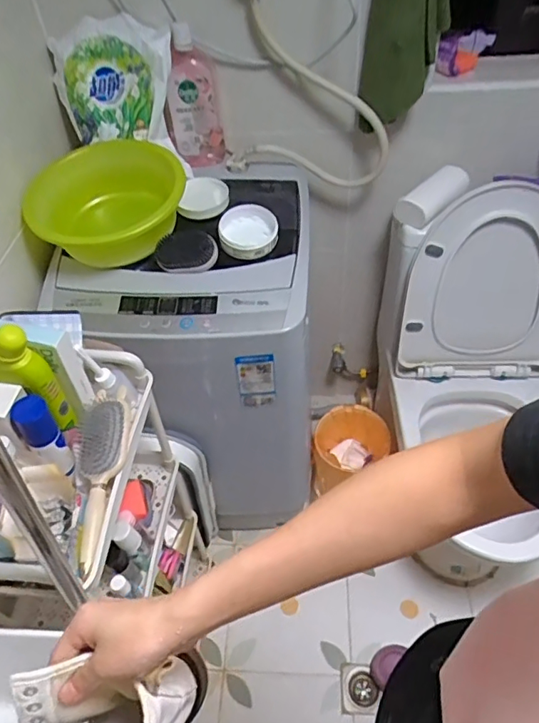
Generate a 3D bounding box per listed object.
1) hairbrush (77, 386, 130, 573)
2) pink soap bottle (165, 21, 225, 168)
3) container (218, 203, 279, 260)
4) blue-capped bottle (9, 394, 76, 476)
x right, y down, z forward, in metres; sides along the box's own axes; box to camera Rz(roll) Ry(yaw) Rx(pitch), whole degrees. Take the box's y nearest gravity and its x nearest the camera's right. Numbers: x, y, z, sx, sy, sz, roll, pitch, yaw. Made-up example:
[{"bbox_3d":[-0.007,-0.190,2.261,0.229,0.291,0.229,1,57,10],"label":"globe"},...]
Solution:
[{"bbox_3d":[-0.219,0.140,0.670,0.064,0.031,0.232,-1,62,4],"label":"hairbrush"},{"bbox_3d":[-0.147,-0.471,0.962,0.070,0.233,0.060,22,53,23],"label":"pink soap bottle"},{"bbox_3d":[-0.037,-0.232,0.915,0.106,0.029,0.106,4,59,-7],"label":"container"},{"bbox_3d":[-0.279,0.095,0.641,0.047,0.118,0.040,-37,55,-26],"label":"blue-capped bottle"}]

